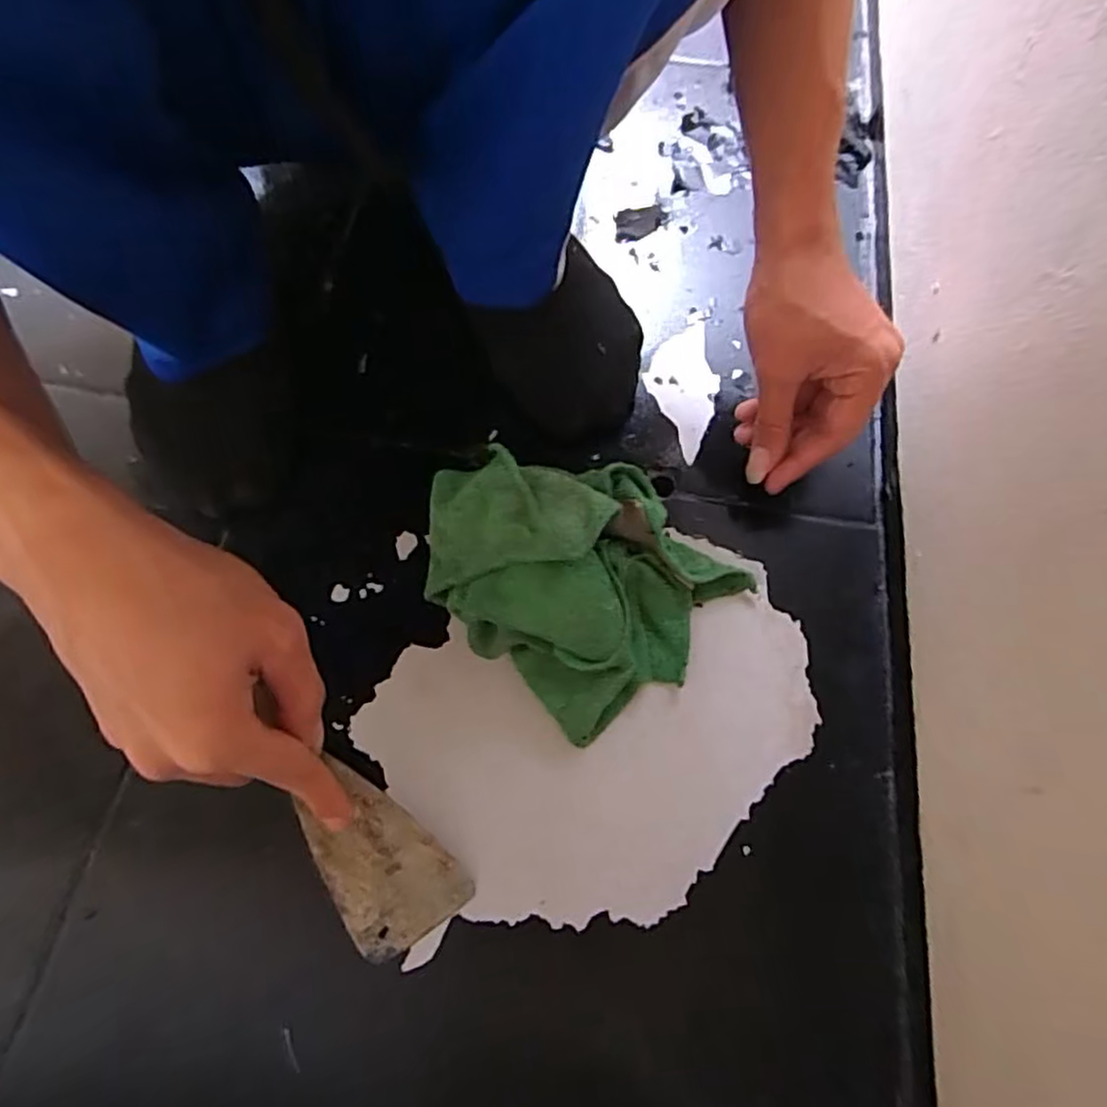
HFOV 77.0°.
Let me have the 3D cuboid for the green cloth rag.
[{"bbox_3d":[0.008,-0.002,0.389,0.143,0.076,0.171,-39,72,-14],"label":"green cloth rag"}]

